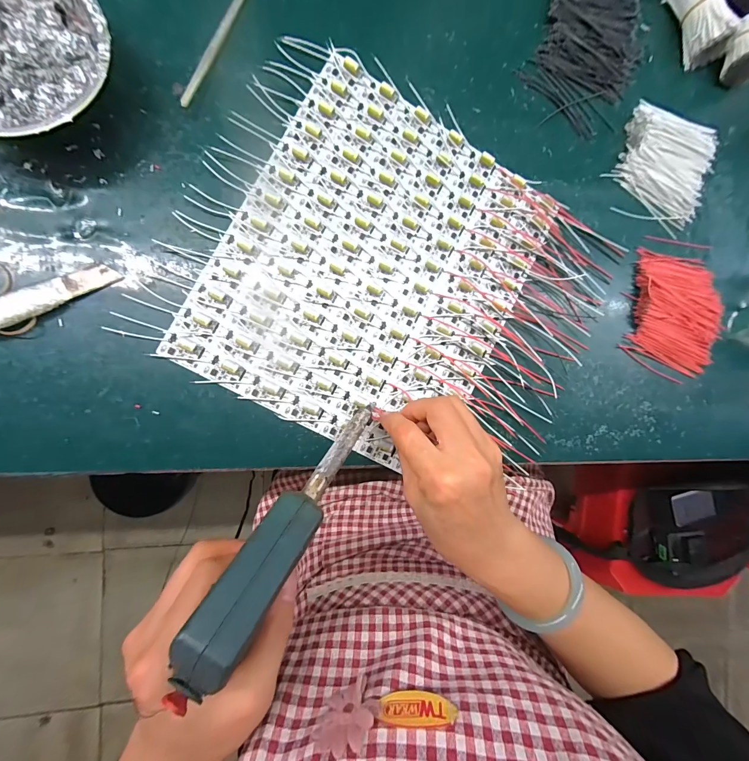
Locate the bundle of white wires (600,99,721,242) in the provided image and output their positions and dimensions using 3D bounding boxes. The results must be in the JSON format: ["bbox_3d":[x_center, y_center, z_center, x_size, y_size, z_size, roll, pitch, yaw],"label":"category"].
[{"bbox_3d":[0.290,-0.210,0.334,0.100,0.012,0.109,24,86,-8],"label":"bundle of white wires"}]

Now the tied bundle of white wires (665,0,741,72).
[{"bbox_3d":[0.317,-0.366,0.327,0.037,0.031,0.094,-16,92,-9],"label":"tied bundle of white wires"}]

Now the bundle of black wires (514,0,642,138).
[{"bbox_3d":[0.203,-0.319,0.324,0.105,0.012,0.148,19,87,-8],"label":"bundle of black wires"}]

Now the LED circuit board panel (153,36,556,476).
[{"bbox_3d":[0.005,-0.093,0.288,0.237,0.010,0.284,28,86,-8],"label":"LED circuit board panel"}]

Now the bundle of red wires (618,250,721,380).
[{"bbox_3d":[0.298,-0.065,0.331,0.093,0.017,0.121,15,87,-9],"label":"bundle of red wires"}]

